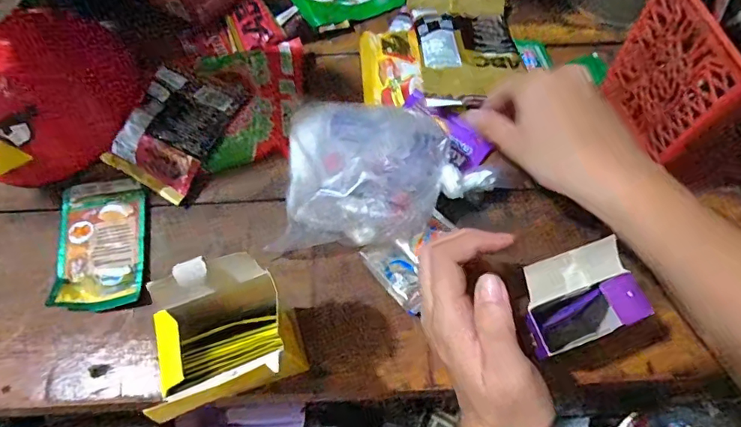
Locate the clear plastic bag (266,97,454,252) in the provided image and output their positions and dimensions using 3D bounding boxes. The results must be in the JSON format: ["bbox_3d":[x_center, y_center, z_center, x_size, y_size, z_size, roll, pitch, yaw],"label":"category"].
[{"bbox_3d":[-0.006,-0.032,0.341,0.115,0.056,0.113,6,69,3],"label":"clear plastic bag"}]

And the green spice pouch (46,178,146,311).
[{"bbox_3d":[-0.200,0.020,0.350,0.062,0.008,0.101,-10,69,-3],"label":"green spice pouch"}]

